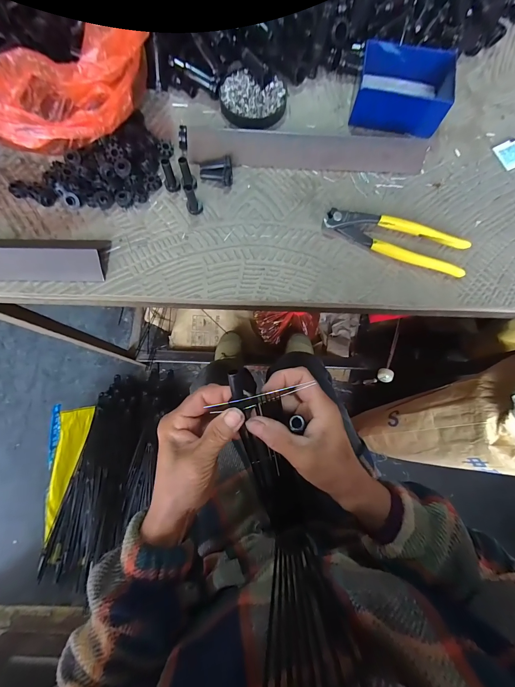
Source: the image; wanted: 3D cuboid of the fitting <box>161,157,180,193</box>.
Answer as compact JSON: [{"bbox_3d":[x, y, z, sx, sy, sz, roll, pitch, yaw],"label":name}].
[{"bbox_3d":[-0.100,-0.189,0.334,0.016,0.037,0.012,-24,80,-5],"label":"fitting"}]

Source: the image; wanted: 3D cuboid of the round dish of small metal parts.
[{"bbox_3d":[-0.006,-0.308,0.370,0.080,0.014,0.071,16,79,2],"label":"round dish of small metal parts"}]

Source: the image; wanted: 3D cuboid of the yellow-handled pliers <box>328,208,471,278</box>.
[{"bbox_3d":[0.158,-0.121,0.336,0.162,0.014,0.044,19,79,3],"label":"yellow-handled pliers"}]

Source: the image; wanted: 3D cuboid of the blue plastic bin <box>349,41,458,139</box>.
[{"bbox_3d":[0.176,-0.306,0.358,0.107,0.042,0.085,14,79,2],"label":"blue plastic bin"}]

